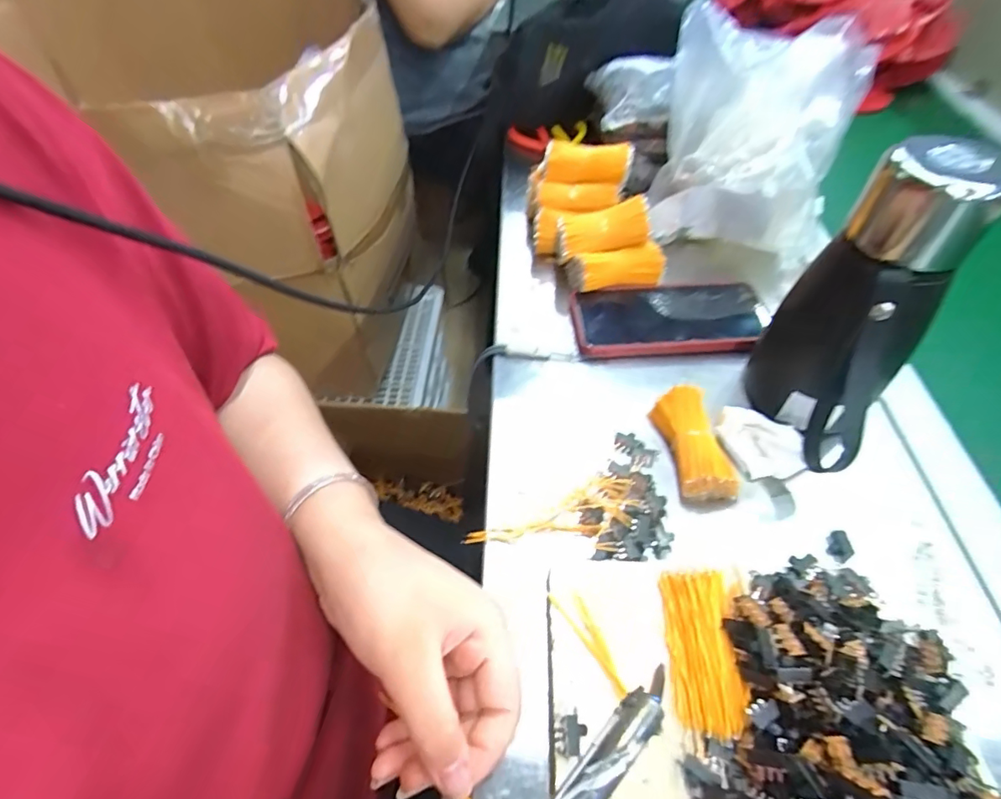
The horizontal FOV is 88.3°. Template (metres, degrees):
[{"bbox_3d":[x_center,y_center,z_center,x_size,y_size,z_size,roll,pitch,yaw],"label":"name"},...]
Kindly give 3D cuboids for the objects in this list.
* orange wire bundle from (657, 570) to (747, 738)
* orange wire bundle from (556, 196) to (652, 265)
[{"bbox_3d":[0.106,0.129,0.268,0.034,0.011,0.076,3,52,3],"label":"orange wire bundle"},{"bbox_3d":[0.092,-0.155,0.471,0.081,0.031,0.033,-13,51,9],"label":"orange wire bundle"}]

